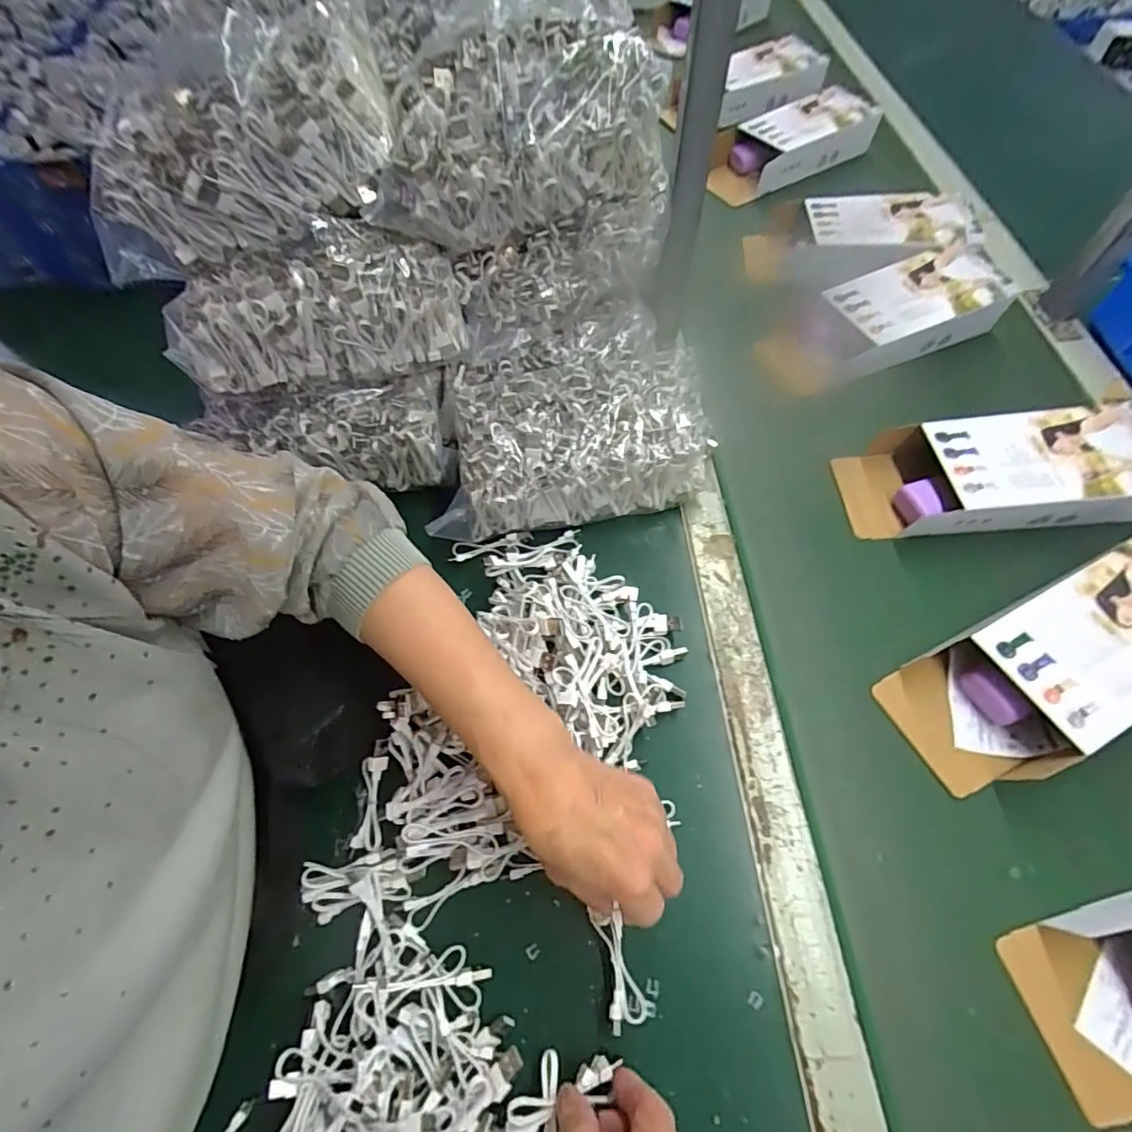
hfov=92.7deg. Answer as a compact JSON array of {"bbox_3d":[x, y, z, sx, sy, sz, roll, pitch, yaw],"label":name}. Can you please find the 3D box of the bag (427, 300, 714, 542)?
[{"bbox_3d":[-0.004,-0.136,0.505,0.232,0.086,0.187,-10,60,-7],"label":"bag"}]

